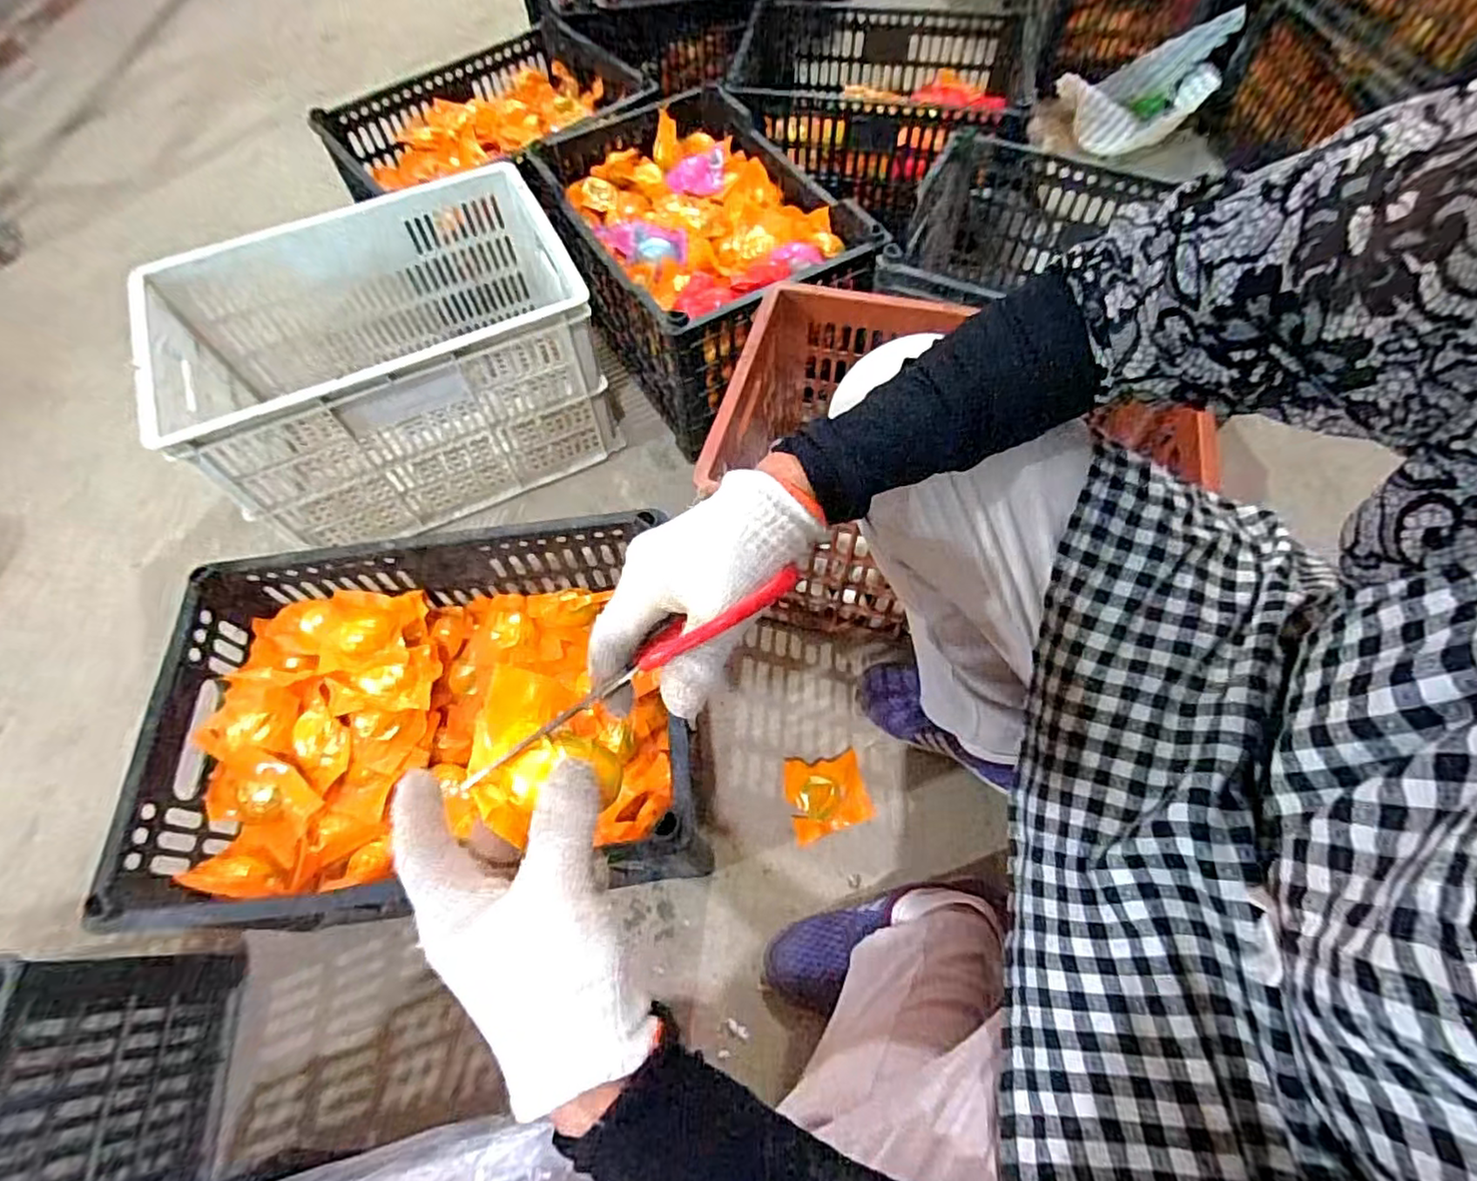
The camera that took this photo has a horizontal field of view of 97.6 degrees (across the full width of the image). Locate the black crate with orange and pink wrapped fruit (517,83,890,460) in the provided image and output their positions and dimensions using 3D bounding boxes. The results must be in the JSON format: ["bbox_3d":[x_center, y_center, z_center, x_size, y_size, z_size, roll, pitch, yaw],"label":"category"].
[{"bbox_3d":[-0.055,-0.477,0.950,0.329,0.236,0.459,-28,65,-13],"label":"black crate with orange and pink wrapped fruit"}]

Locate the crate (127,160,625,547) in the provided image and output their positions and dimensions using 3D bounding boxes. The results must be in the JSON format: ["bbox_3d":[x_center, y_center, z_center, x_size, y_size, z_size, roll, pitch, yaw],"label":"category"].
[{"bbox_3d":[-0.443,-0.287,0.861,0.469,0.272,0.317,-22,64,-11],"label":"crate"}]

